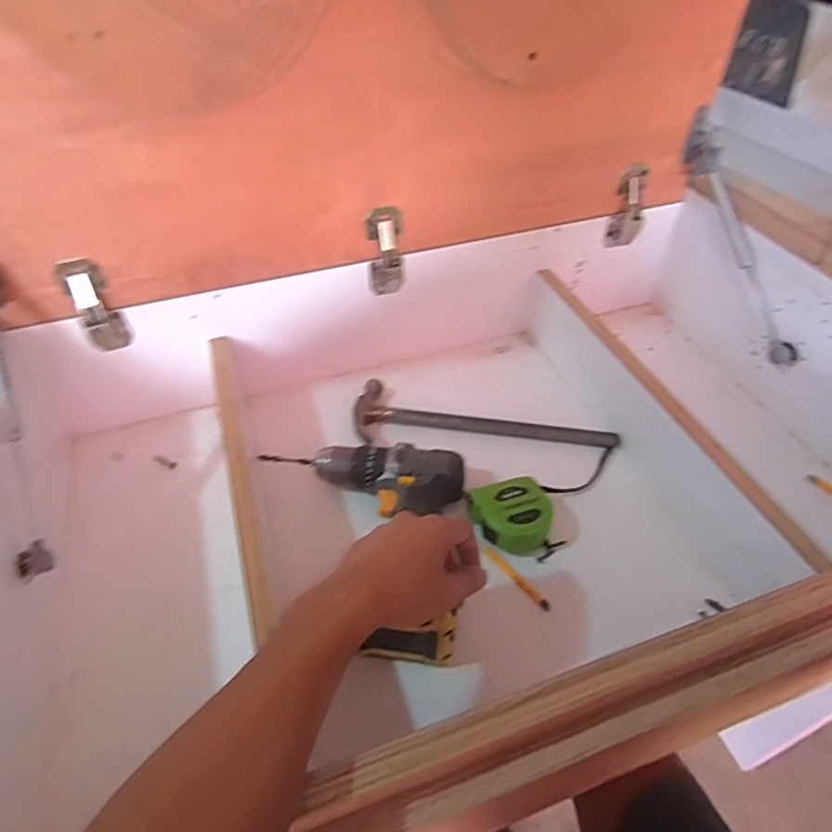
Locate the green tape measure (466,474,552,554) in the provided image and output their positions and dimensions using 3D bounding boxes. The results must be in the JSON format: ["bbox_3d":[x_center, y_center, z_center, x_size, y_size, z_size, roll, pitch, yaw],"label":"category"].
[{"bbox_3d":[0.100,0.103,0.585,0.076,0.042,0.076,-1,46,1],"label":"green tape measure"}]

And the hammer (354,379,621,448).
[{"bbox_3d":[0.082,-0.004,0.707,0.311,0.023,0.095,0,46,1],"label":"hammer"}]

